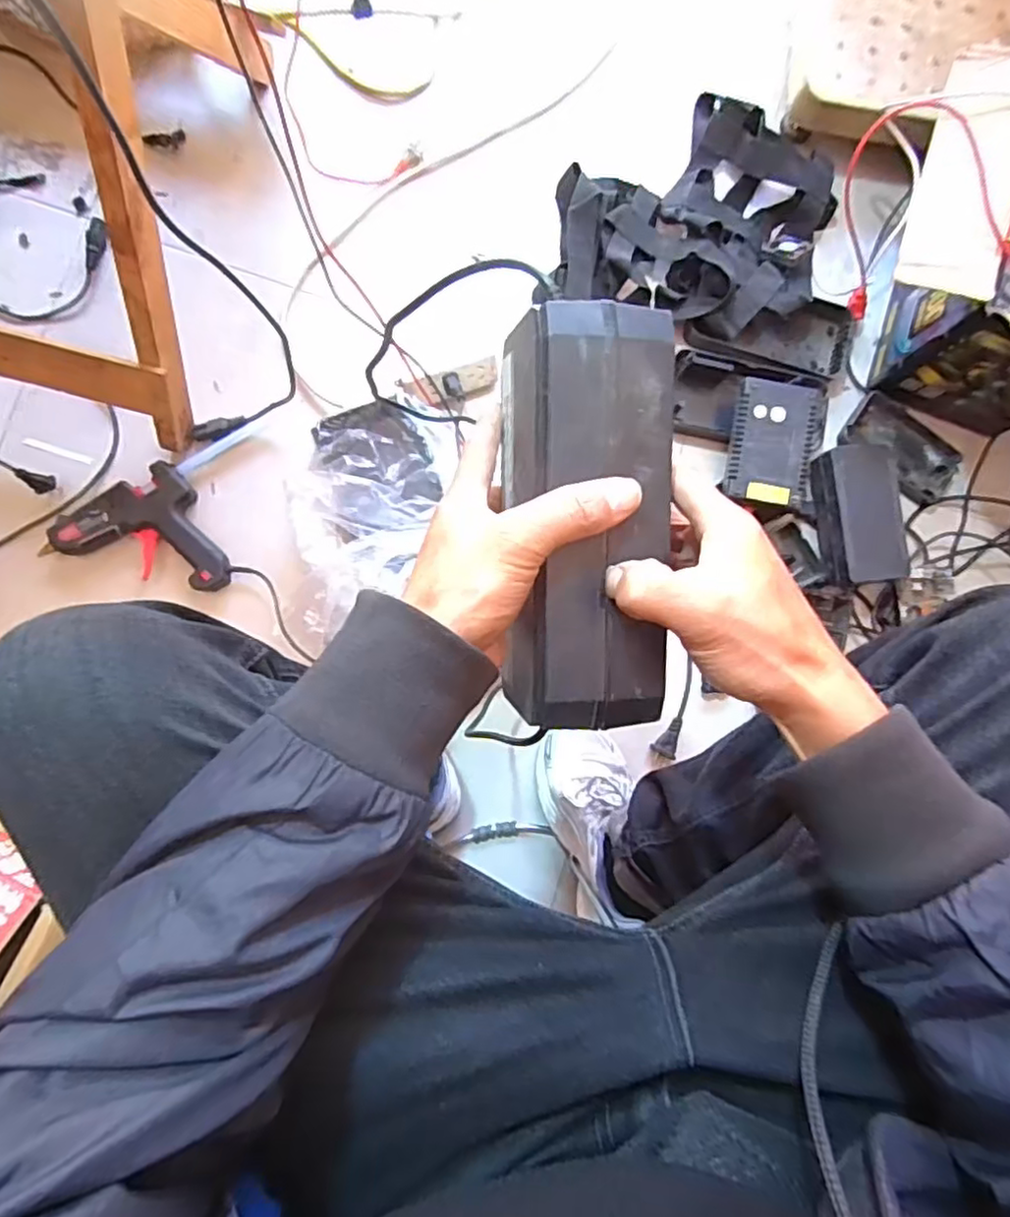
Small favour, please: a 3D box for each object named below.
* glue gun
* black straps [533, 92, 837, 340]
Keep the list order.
[{"bbox_3d":[-0.437,-0.070,0.786,0.172,0.031,0.158,-28,89,-7],"label":"glue gun"},{"bbox_3d":[0.242,-0.507,0.856,0.359,0.057,0.341,9,85,-5],"label":"black straps"}]

